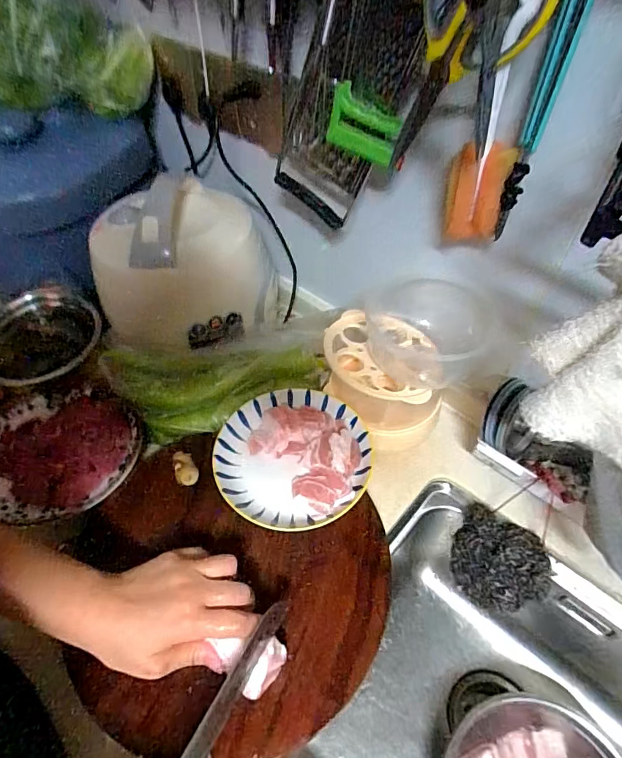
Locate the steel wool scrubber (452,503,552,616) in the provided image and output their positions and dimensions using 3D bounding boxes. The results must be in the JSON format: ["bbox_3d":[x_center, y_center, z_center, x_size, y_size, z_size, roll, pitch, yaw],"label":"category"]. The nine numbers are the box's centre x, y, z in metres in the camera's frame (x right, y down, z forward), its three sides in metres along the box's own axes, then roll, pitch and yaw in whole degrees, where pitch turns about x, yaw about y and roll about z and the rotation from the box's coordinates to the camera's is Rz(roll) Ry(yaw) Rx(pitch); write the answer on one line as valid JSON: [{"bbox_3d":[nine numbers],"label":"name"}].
[{"bbox_3d":[0.213,0.206,0.518,0.104,0.063,0.091,24,54,19],"label":"steel wool scrubber"}]

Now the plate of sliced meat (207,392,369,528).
[{"bbox_3d":[-0.018,0.088,0.523,0.167,0.031,0.176,0,50,0],"label":"plate of sliced meat"}]

